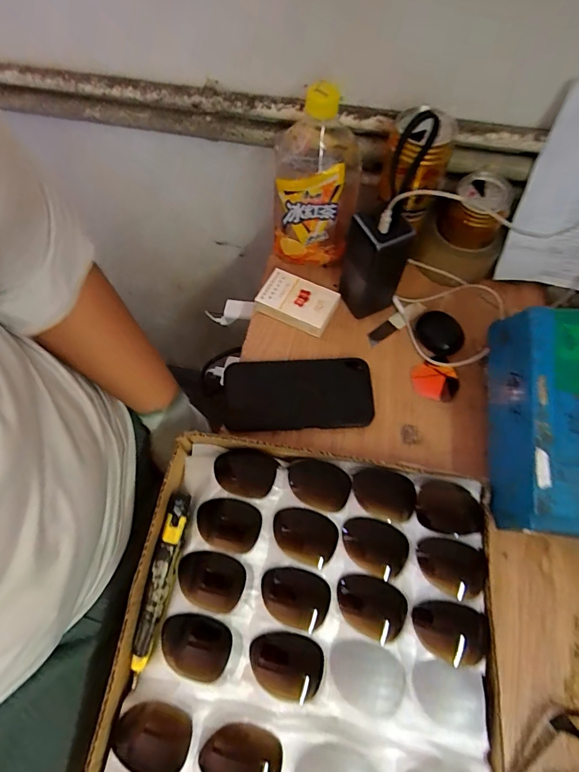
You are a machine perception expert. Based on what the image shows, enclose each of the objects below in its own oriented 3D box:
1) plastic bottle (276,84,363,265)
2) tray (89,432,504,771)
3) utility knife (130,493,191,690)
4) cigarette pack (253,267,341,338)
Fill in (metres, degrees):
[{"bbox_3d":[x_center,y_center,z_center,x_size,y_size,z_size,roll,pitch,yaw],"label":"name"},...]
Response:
[{"bbox_3d":[0.031,-0.235,0.485,0.098,0.192,0.090,7,65,3],"label":"plastic bottle"},{"bbox_3d":[0.010,0.268,0.342,0.299,0.051,0.426,7,65,3],"label":"tray"},{"bbox_3d":[-0.112,0.168,0.368,0.019,0.020,0.150,9,65,3],"label":"utility knife"},{"bbox_3d":[0.009,-0.103,0.528,0.092,0.029,0.058,25,67,11],"label":"cigarette pack"}]

